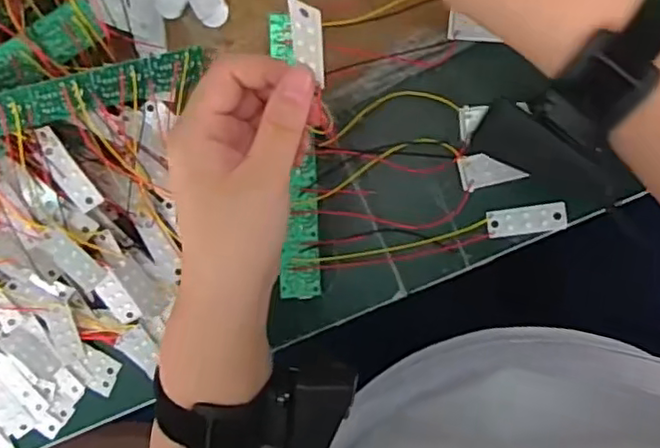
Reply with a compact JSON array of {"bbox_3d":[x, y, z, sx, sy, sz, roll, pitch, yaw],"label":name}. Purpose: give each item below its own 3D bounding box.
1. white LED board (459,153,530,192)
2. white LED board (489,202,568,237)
[{"bbox_3d":[0.099,-0.033,0.386,0.038,0.005,0.021,-10,93,9],"label":"white LED board"},{"bbox_3d":[0.121,-0.002,0.388,0.046,0.004,0.016,-8,93,9],"label":"white LED board"}]

